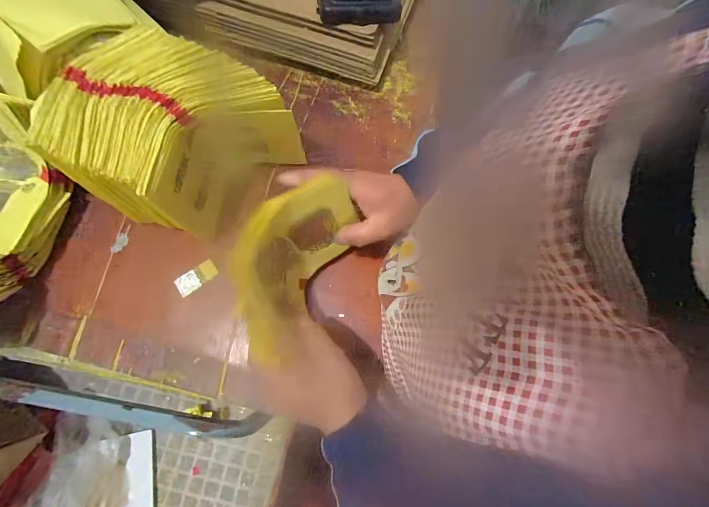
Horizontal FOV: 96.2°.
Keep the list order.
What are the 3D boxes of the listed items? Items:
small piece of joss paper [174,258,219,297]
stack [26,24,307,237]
[{"bbox_3d":[-0.195,0.029,0.394,0.051,0.004,0.023,-36,79,-7],"label":"small piece of joss paper"},{"bbox_3d":[-0.215,-0.130,0.356,0.217,0.108,0.173,22,74,4],"label":"stack"}]

